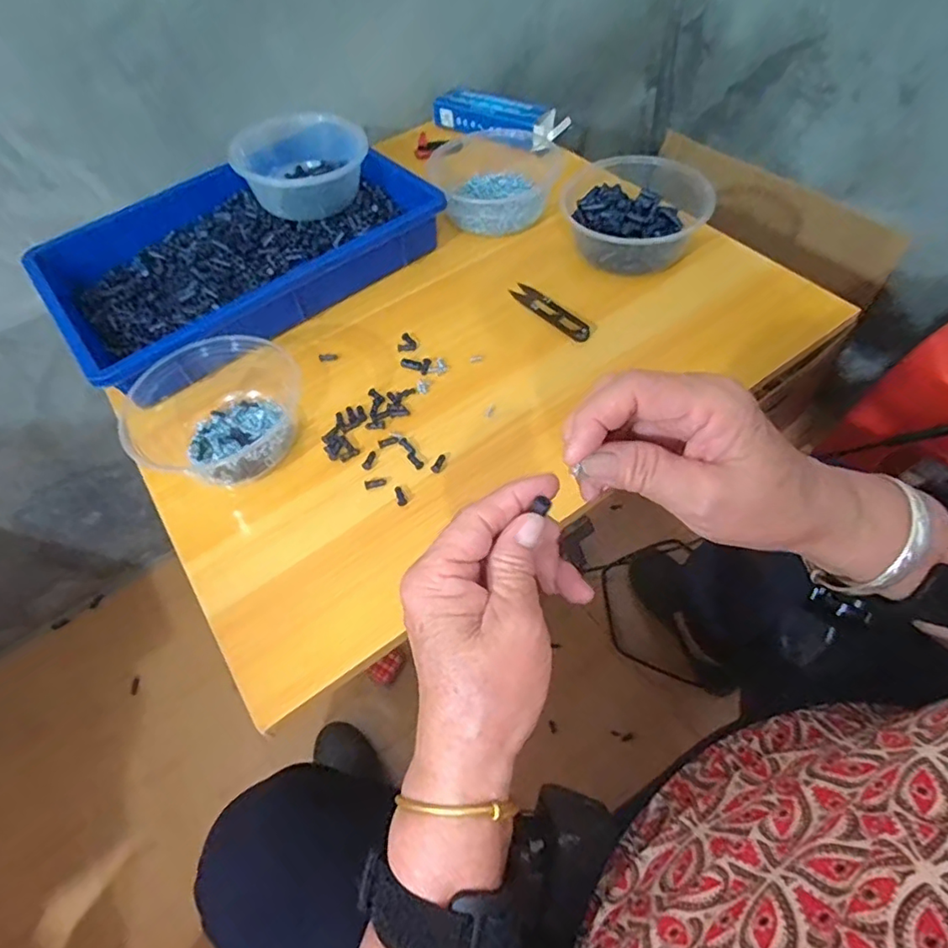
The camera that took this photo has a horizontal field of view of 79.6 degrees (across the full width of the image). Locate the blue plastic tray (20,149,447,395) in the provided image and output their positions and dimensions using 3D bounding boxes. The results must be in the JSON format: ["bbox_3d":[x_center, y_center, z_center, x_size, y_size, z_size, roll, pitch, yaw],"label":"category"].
[{"bbox_3d":[-0.248,-0.243,0.602,0.371,0.050,0.263,-32,59,-16],"label":"blue plastic tray"}]

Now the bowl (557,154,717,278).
[{"bbox_3d":[0.151,-0.259,0.568,0.135,0.059,0.146,-2,56,3],"label":"bowl"}]

